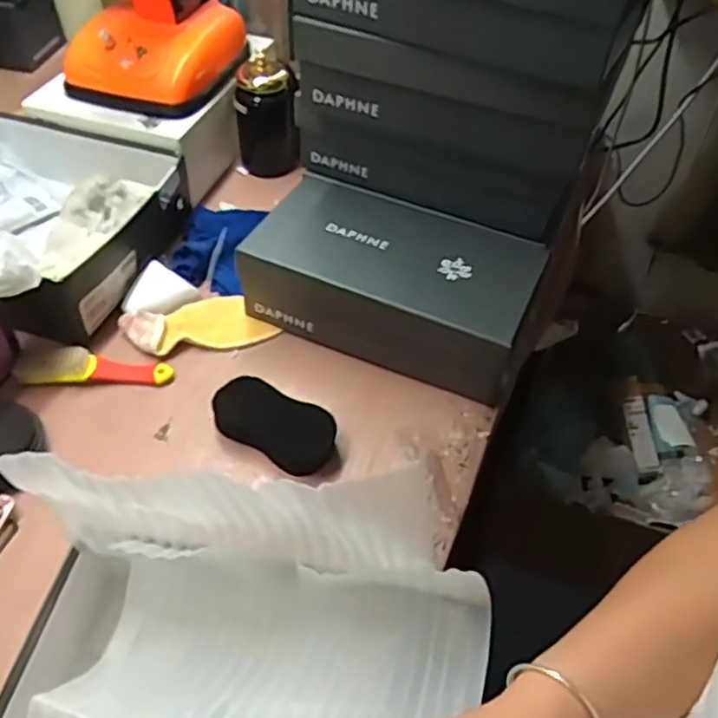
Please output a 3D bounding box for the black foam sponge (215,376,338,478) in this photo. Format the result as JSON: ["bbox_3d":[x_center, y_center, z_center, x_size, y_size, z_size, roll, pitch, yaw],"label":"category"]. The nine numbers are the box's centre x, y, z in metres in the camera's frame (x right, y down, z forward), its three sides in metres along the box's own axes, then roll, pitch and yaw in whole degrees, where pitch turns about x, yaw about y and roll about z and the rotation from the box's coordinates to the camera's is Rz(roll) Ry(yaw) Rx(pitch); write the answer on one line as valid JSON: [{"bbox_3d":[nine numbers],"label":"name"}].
[{"bbox_3d":[-0.082,0.063,0.669,0.118,0.036,0.057,23,52,16],"label":"black foam sponge"}]

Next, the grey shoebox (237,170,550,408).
[{"bbox_3d":[0.040,-0.088,0.759,0.294,0.101,0.166,20,51,14],"label":"grey shoebox"}]

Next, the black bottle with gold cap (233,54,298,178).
[{"bbox_3d":[-0.122,-0.317,0.916,0.077,0.154,0.070,-4,50,-6],"label":"black bottle with gold cap"}]

